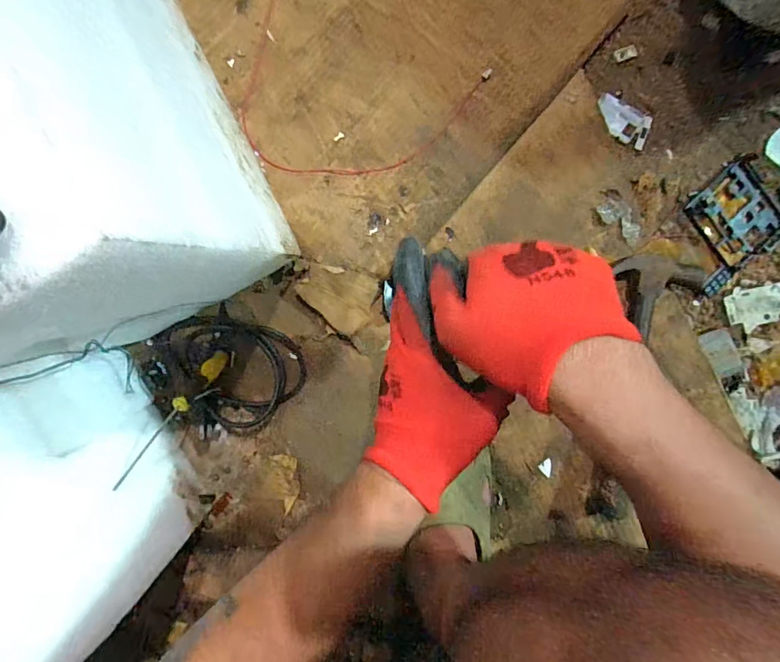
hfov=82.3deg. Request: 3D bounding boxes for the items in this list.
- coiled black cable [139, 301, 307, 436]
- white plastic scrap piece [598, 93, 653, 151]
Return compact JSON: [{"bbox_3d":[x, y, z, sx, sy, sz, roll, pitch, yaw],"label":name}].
[{"bbox_3d":[-0.200,0.053,0.535,0.172,0.036,0.151,29,93,-2],"label":"coiled black cable"},{"bbox_3d":[0.283,-0.255,0.541,0.069,0.009,0.049,22,94,-2],"label":"white plastic scrap piece"}]

